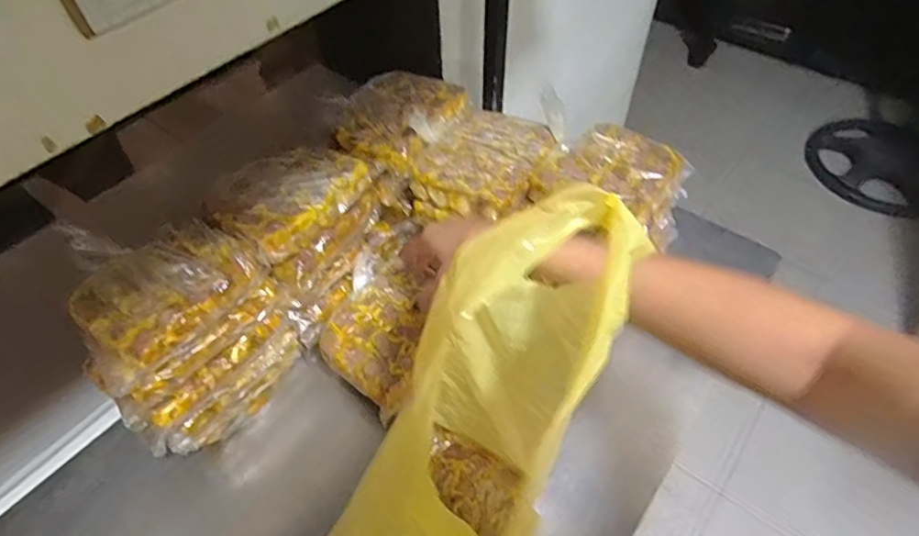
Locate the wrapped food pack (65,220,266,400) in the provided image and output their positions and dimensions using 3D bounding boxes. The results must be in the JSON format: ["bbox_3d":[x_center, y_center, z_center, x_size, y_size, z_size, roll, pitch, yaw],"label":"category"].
[{"bbox_3d":[-0.268,0.021,0.492,0.113,0.037,0.154,31,59,23],"label":"wrapped food pack"}]

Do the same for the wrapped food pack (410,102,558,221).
[{"bbox_3d":[0.026,-0.117,0.605,0.119,0.040,0.139,27,57,21],"label":"wrapped food pack"}]

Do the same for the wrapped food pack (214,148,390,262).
[{"bbox_3d":[-0.171,-0.081,0.562,0.110,0.032,0.155,29,58,22],"label":"wrapped food pack"}]

